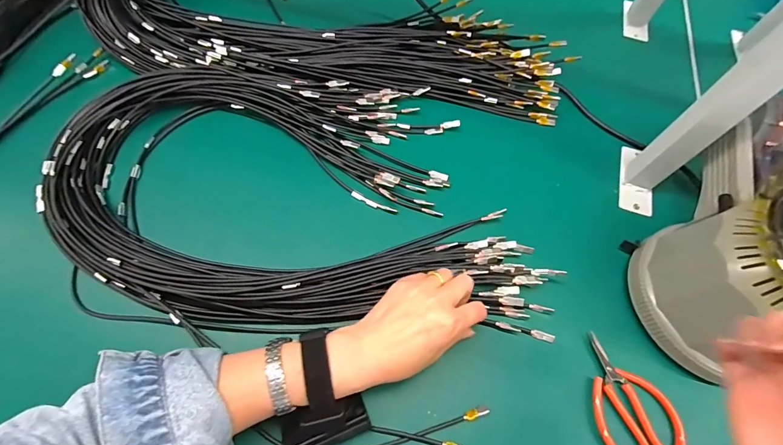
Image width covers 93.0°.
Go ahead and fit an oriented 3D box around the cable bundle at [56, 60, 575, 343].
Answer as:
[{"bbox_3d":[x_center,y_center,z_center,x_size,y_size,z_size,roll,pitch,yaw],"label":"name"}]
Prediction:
[{"bbox_3d":[-0.100,-0.041,0.426,0.535,0.039,0.324,4,62,-2],"label":"cable bundle"}]

